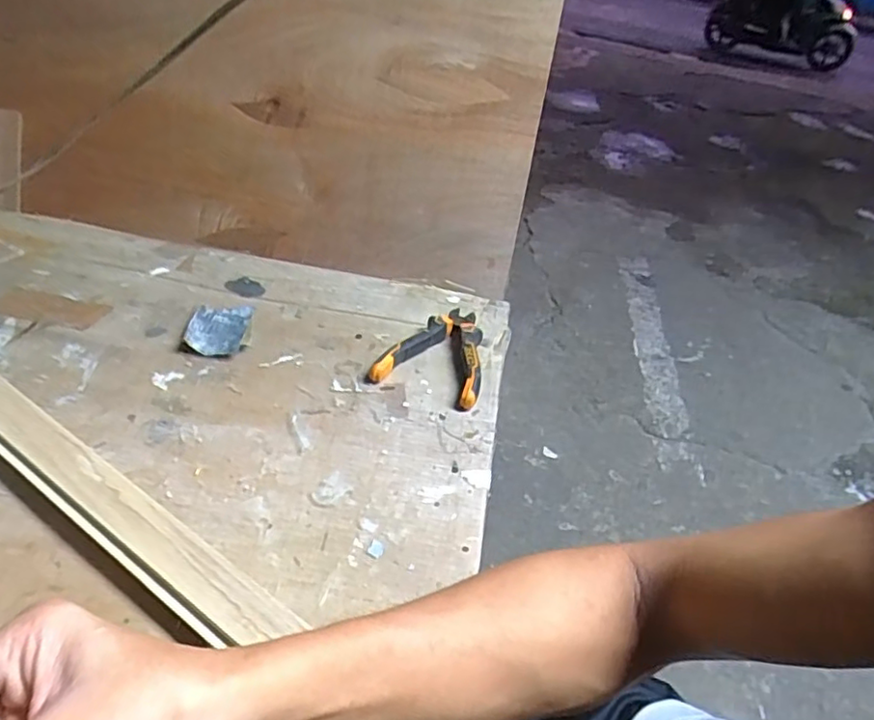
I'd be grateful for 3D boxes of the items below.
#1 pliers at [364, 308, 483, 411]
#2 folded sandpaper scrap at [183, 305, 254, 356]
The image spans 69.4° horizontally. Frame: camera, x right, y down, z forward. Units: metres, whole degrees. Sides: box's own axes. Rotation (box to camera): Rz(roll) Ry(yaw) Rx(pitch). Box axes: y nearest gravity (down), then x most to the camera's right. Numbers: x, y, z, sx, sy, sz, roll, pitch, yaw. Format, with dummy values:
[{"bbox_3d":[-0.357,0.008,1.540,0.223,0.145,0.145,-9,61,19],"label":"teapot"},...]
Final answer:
[{"bbox_3d":[0.004,-0.010,0.632,0.100,0.023,0.139,15,36,11],"label":"pliers"},{"bbox_3d":[-0.215,-0.031,0.624,0.054,0.014,0.075,4,35,-5],"label":"folded sandpaper scrap"}]

